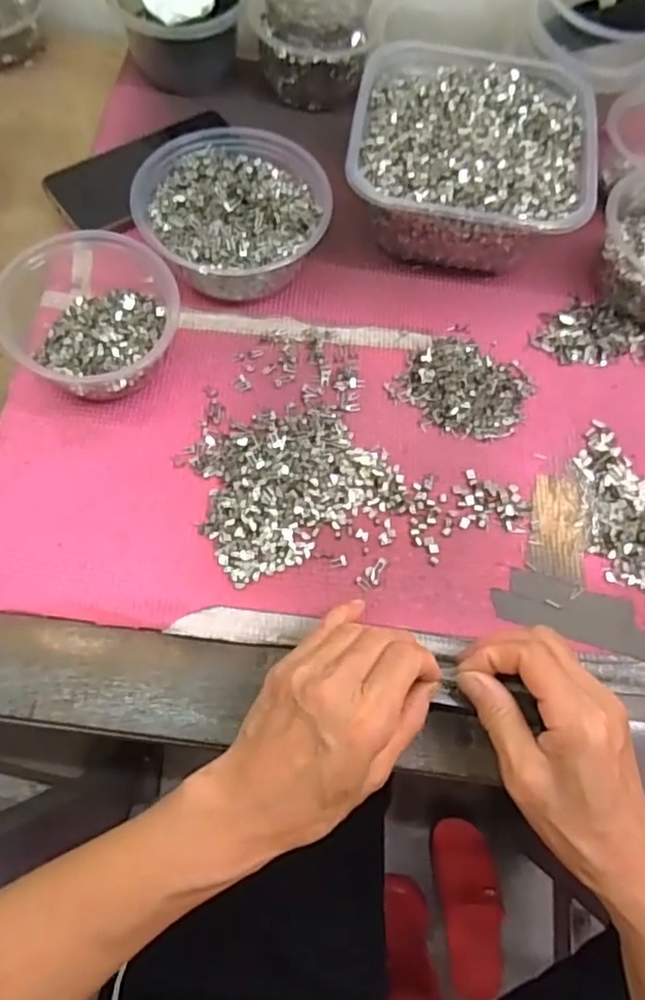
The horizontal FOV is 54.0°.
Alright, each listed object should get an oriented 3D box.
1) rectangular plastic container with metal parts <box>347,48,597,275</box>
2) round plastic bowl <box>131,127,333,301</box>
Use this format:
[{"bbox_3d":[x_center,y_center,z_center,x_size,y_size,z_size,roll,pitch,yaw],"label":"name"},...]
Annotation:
[{"bbox_3d":[0.109,-0.259,0.482,0.168,0.066,0.172,10,67,1],"label":"rectangular plastic container with metal parts"},{"bbox_3d":[-0.066,-0.205,0.473,0.128,0.070,0.133,1,67,-3],"label":"round plastic bowl"}]

